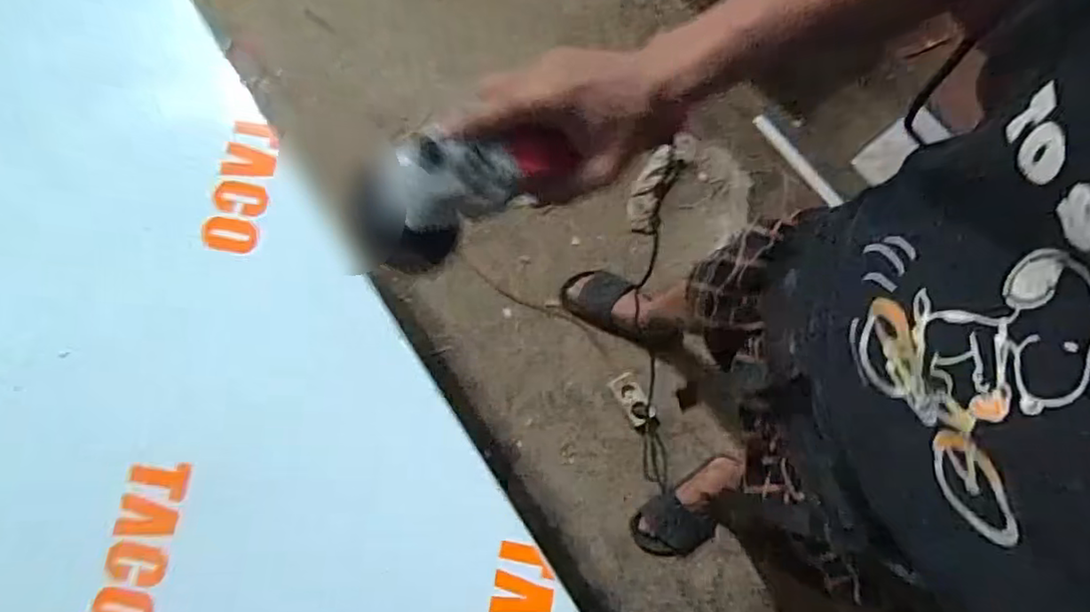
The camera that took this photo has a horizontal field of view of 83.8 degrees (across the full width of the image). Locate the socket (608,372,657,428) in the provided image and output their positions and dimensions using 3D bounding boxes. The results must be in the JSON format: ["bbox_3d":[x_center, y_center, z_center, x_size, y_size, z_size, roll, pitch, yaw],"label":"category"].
[{"bbox_3d":[0.189,0.200,1.311,0.054,0.027,0.112,-33,82,-6],"label":"socket"}]

